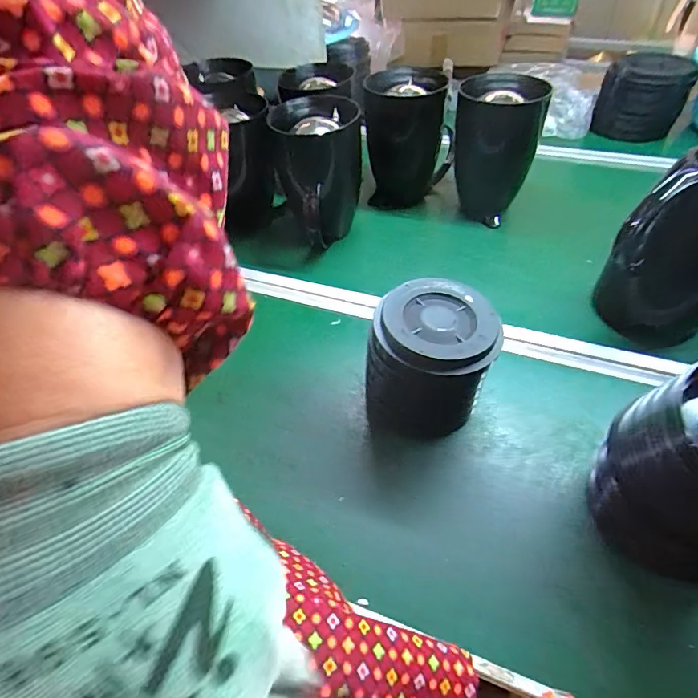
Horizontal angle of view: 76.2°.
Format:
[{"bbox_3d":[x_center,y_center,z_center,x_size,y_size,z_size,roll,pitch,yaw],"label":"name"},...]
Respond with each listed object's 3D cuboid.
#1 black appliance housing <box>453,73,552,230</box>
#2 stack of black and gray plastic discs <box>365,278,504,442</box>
[{"bbox_3d":[0.227,-0.308,0.709,0.126,0.190,0.114,9,47,12],"label":"black appliance housing"},{"bbox_3d":[0.080,0.014,0.462,0.127,0.125,0.121,13,48,15],"label":"stack of black and gray plastic discs"}]

